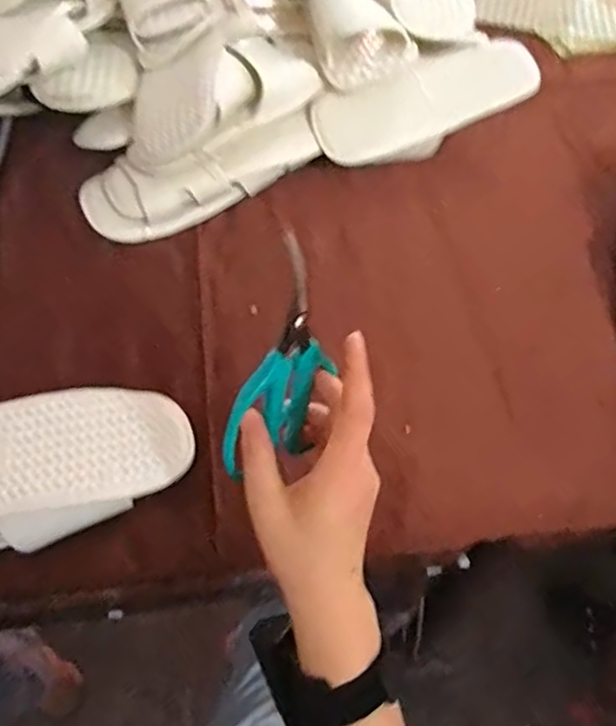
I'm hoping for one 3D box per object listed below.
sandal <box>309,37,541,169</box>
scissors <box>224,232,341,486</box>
[{"bbox_3d":[0.133,-0.297,0.751,0.269,0.073,0.094,-23,84,-8],"label":"sandal"},{"bbox_3d":[-0.012,-0.001,0.379,0.067,0.144,0.010,-9,31,-41],"label":"scissors"}]

